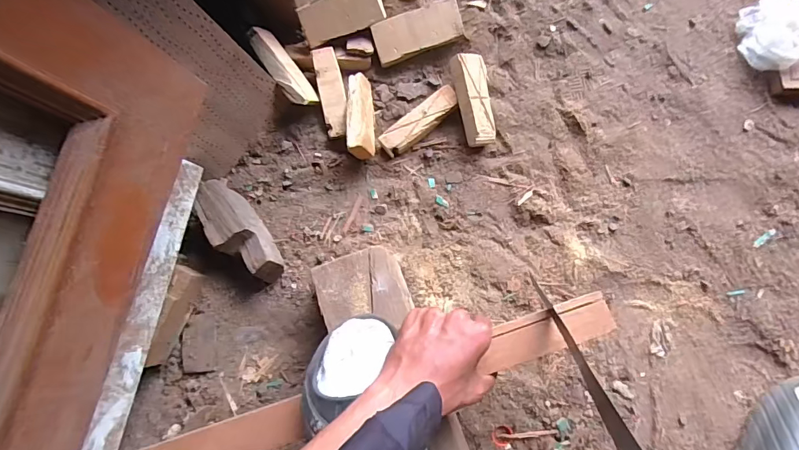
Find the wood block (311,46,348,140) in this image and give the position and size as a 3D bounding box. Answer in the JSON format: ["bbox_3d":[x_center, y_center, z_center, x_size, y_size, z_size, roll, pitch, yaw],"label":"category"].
[{"bbox_3d":[-0.097,-0.192,0.632,0.035,0.017,0.125,-11,83,2],"label":"wood block"}]

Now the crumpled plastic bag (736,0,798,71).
[{"bbox_3d":[0.526,-0.271,0.613,0.086,0.043,0.110,-17,83,1],"label":"crumpled plastic bag"}]

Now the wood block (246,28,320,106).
[{"bbox_3d":[-0.163,-0.217,0.617,0.037,0.032,0.122,-36,97,-2],"label":"wood block"}]

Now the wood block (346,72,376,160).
[{"bbox_3d":[-0.056,-0.154,0.630,0.035,0.040,0.127,-3,83,2],"label":"wood block"}]

